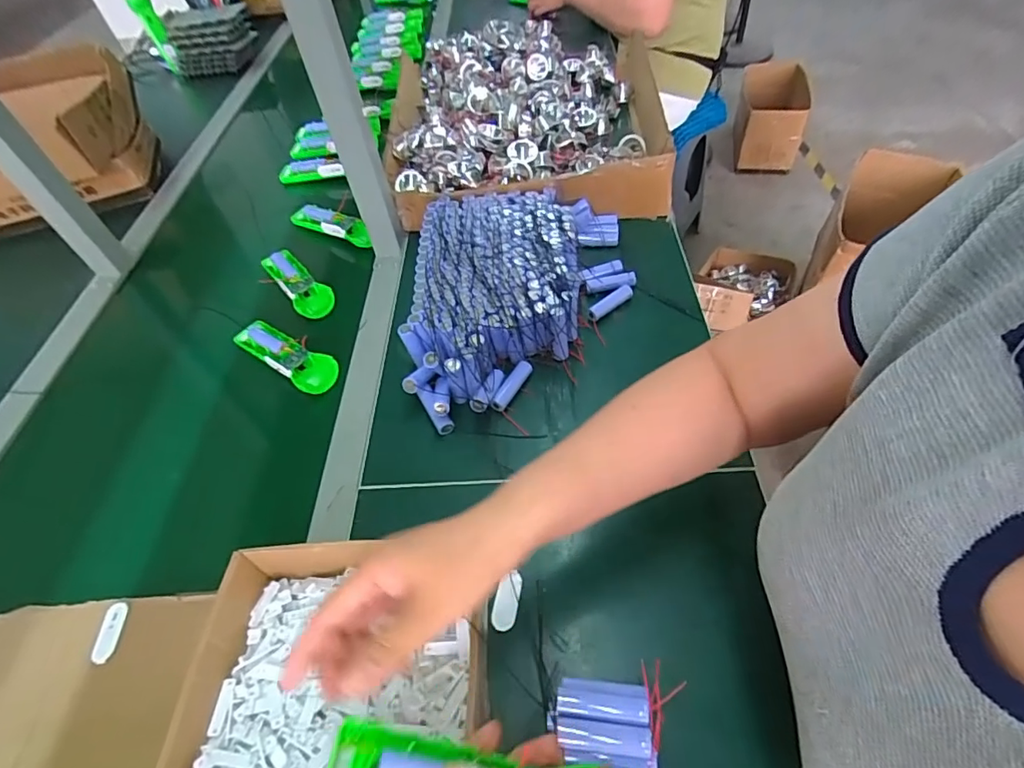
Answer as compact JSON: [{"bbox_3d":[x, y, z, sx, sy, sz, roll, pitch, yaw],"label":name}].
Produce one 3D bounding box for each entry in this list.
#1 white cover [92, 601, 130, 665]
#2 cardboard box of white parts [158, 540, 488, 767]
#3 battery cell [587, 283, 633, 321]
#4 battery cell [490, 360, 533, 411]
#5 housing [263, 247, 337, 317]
[{"bbox_3d":[-0.358,0.221,0.459,0.018,0.006,0.048,-7,52,-1],"label":"white cover"},{"bbox_3d":[-0.130,0.224,0.387,0.219,0.067,0.189,-4,52,1],"label":"cardboard box of white parts"},{"bbox_3d":[0.124,-0.102,0.645,0.071,0.016,0.018,-36,58,-21],"label":"battery cell"},{"bbox_3d":[-0.001,0.003,0.575,0.018,0.018,0.068,26,58,22],"label":"battery cell"},{"bbox_3d":[-0.307,-0.147,0.729,0.050,0.022,0.157,-36,58,-21],"label":"housing"}]

